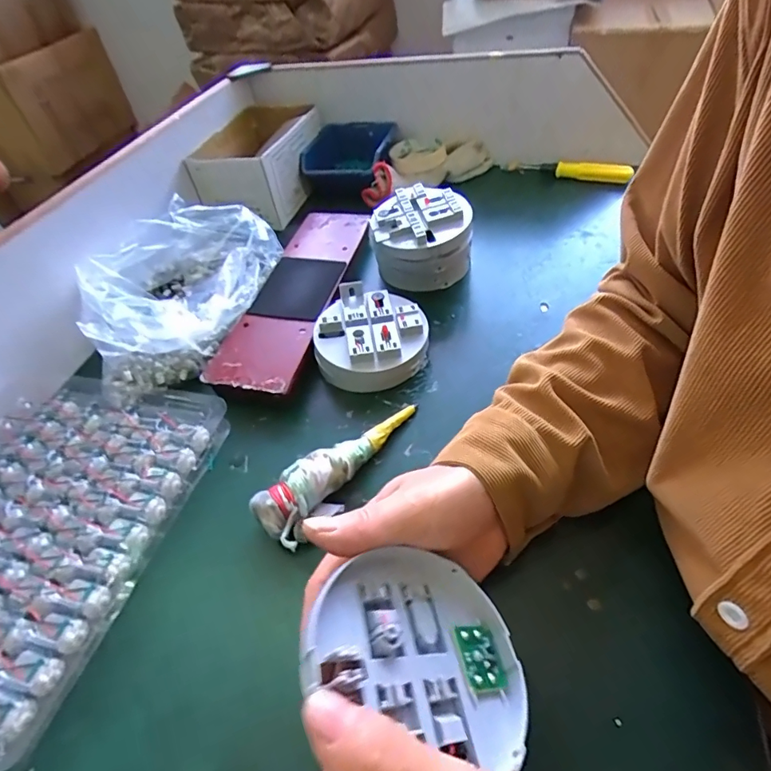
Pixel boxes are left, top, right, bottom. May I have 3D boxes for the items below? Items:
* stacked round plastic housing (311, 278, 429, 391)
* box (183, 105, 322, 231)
[{"bbox_3d":[-0.012,-0.047,0.443,0.102,0.041,0.103,-2,49,2],"label":"stacked round plastic housing"},{"bbox_3d":[-0.173,-0.326,0.675,0.126,0.090,0.227,4,46,16],"label":"box"}]

